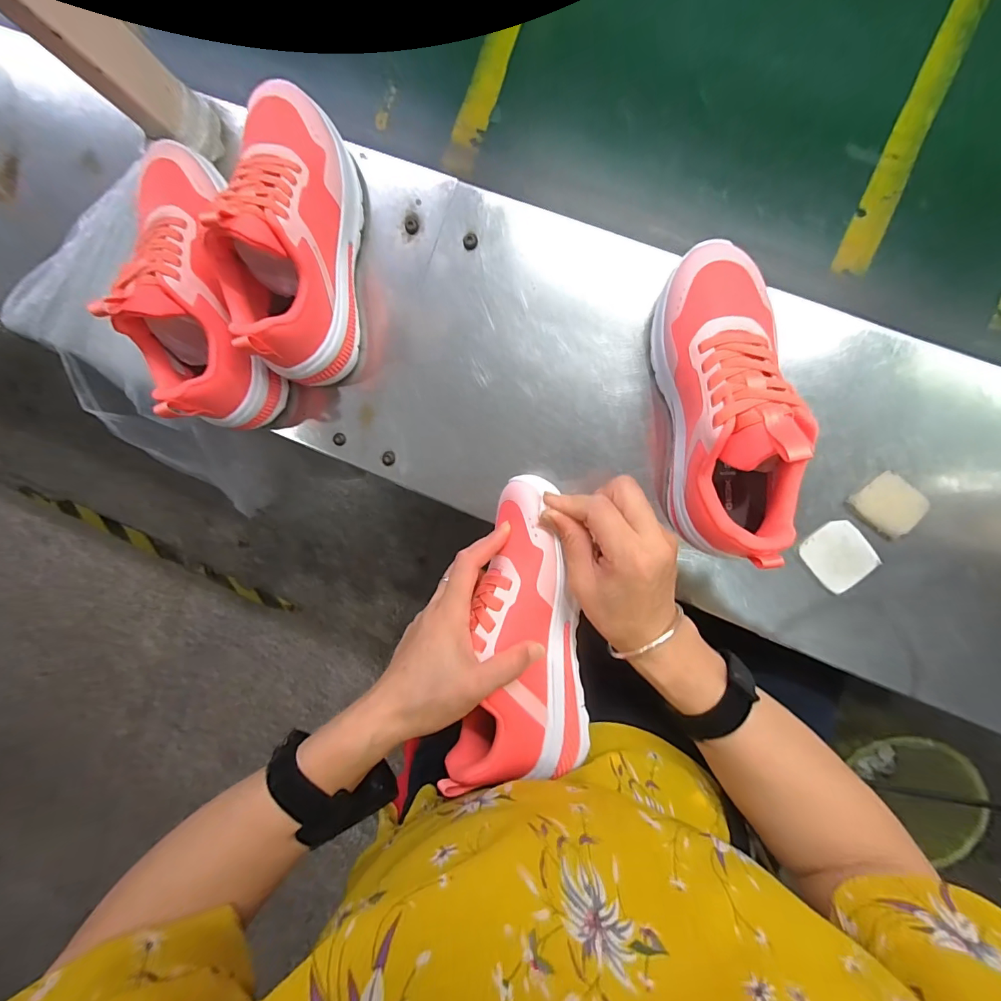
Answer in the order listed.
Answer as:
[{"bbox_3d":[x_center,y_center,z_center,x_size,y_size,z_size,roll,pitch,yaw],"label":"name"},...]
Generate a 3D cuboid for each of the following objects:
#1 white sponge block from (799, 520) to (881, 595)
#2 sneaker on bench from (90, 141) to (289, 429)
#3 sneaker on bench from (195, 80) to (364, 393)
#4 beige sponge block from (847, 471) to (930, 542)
[{"bbox_3d":[0.277,0.046,0.359,0.046,0.006,0.053,-42,89,9],"label":"white sponge block"},{"bbox_3d":[-0.249,-0.177,0.363,0.097,0.116,0.223,-20,92,8],"label":"sneaker on bench"},{"bbox_3d":[-0.165,-0.216,0.351,0.075,0.113,0.230,2,95,7],"label":"sneaker on bench"},{"bbox_3d":[0.312,0.005,0.350,0.041,0.009,0.046,-44,89,9],"label":"beige sponge block"}]

